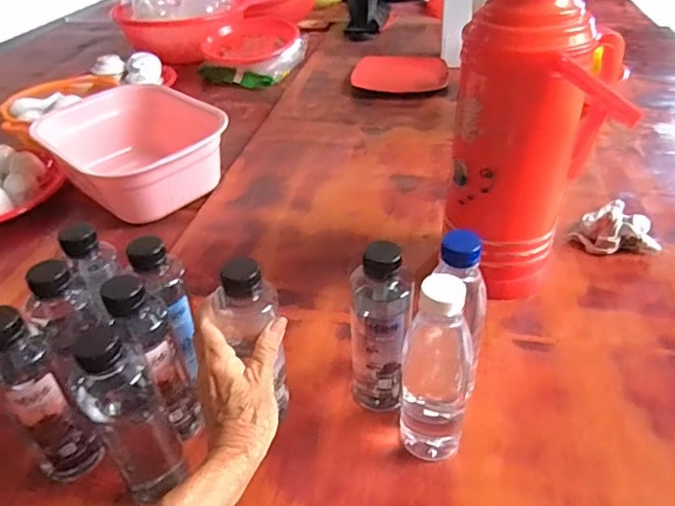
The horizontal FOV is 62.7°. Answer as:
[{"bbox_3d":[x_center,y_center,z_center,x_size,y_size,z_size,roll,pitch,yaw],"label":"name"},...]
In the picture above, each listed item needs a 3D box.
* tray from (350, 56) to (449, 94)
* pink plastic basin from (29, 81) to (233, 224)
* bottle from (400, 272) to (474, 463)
[{"bbox_3d":[0.129,-0.375,1.167,0.209,0.024,0.082,14,83,25],"label":"tray"},{"bbox_3d":[-0.328,-0.169,0.908,0.291,0.102,0.214,30,49,35],"label":"pink plastic basin"},{"bbox_3d":[0.080,0.104,0.450,0.054,0.182,0.048,6,39,12],"label":"bottle"}]

